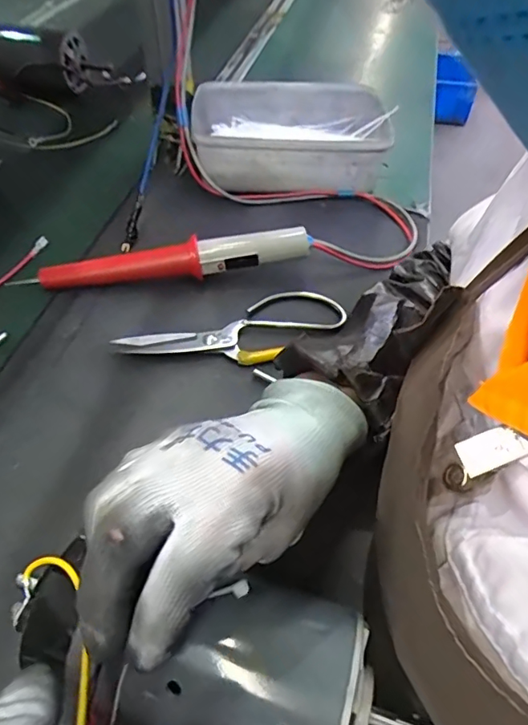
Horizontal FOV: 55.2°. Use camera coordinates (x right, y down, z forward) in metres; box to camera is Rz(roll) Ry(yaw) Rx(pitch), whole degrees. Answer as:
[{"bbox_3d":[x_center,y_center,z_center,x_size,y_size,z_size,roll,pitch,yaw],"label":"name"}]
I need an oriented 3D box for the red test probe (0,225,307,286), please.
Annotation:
[{"bbox_3d":[-0.090,-0.094,0.478,0.261,0.036,0.033,-8,51,-7],"label":"red test probe"}]

